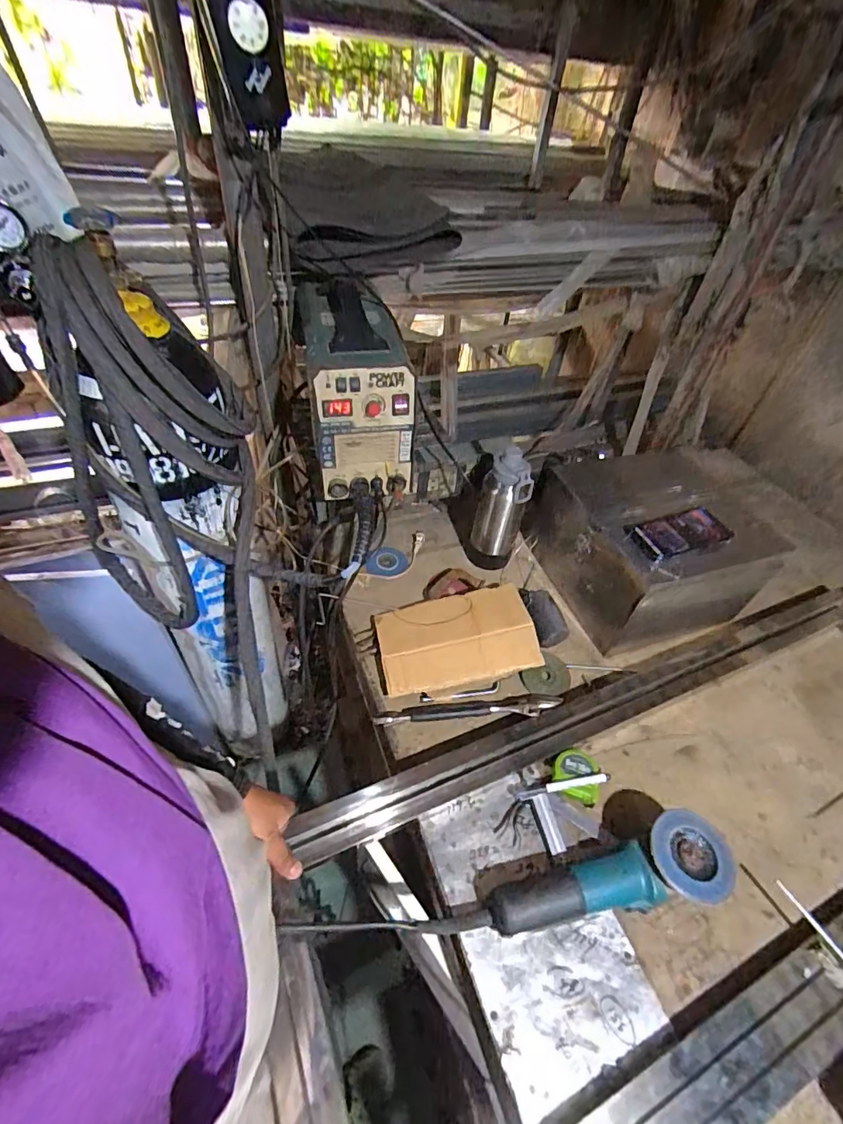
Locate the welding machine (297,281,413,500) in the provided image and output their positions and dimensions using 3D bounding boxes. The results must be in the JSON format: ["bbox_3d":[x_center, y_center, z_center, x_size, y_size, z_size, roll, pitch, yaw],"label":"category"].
[{"bbox_3d":[-0.116,-0.310,0.837,0.157,0.257,0.319,-4,46,-12],"label":"welding machine"}]

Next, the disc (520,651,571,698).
[{"bbox_3d":[0.216,0.195,0.820,0.077,0.011,0.074,-42,77,-14],"label":"disc"}]

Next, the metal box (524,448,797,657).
[{"bbox_3d":[0.405,-0.038,0.927,0.291,0.228,0.351,-14,49,-20],"label":"metal box"}]

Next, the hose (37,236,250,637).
[{"bbox_3d":[-0.410,-0.140,0.765,0.282,0.574,0.170,-15,49,-21],"label":"hose"}]

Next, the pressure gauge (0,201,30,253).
[{"bbox_3d":[-0.472,-0.377,0.540,0.048,0.047,0.022,-20,51,-25],"label":"pressure gauge"}]

